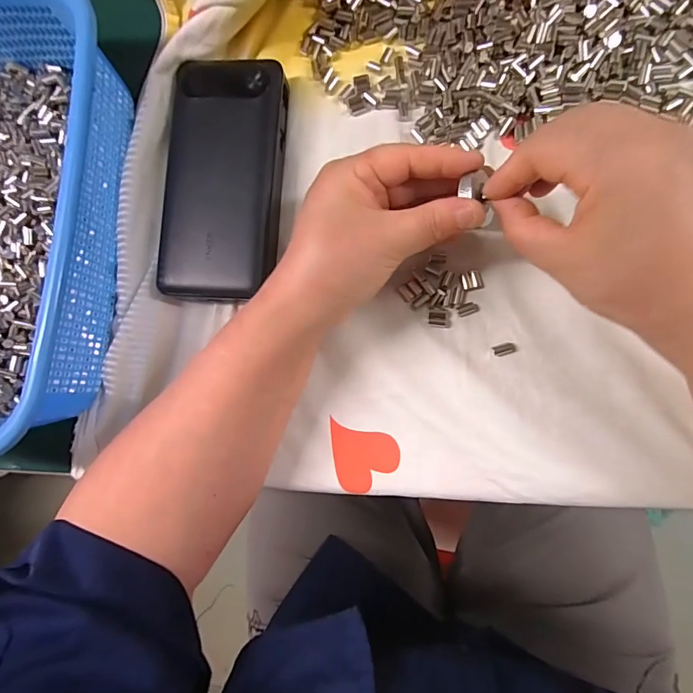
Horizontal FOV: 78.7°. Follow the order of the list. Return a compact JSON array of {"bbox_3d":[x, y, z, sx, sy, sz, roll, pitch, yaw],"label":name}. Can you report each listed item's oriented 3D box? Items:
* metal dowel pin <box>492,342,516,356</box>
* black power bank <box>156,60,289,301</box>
[{"bbox_3d":[0.095,0.002,0.254,0.013,0.004,0.007,-18,84,7],"label":"metal dowel pin"},{"bbox_3d":[-0.079,-0.106,0.277,0.074,0.025,0.149,3,87,9],"label":"black power bank"}]

